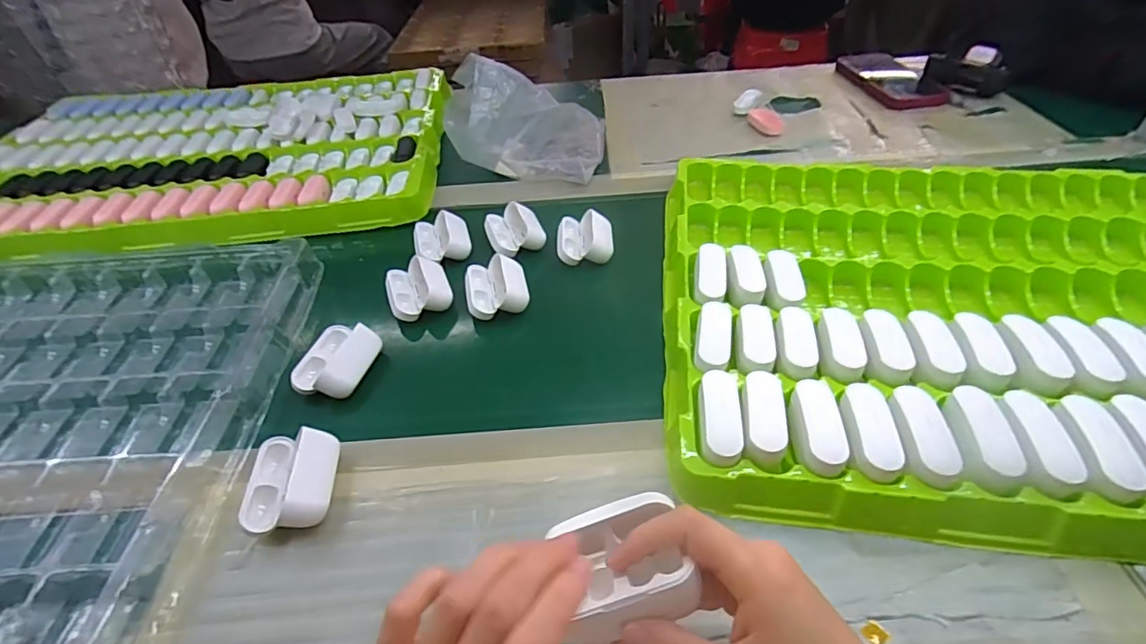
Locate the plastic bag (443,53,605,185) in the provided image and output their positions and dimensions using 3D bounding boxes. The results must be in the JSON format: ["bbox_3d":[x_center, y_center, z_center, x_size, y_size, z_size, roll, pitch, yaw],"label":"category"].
[{"bbox_3d":[-0.057,-0.233,0.594,0.179,0.101,0.113,-5,46,0],"label":"plastic bag"}]

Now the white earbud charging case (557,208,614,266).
[{"bbox_3d":[0.012,-0.083,0.522,0.053,0.023,0.058,-3,46,2],"label":"white earbud charging case"}]

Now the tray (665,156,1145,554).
[{"bbox_3d":[0.373,-0.031,0.416,0.591,0.035,0.421,2,47,6],"label":"tray"}]

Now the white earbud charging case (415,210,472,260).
[{"bbox_3d":[-0.132,-0.087,0.533,0.053,0.024,0.059,-16,47,-10],"label":"white earbud charging case"}]

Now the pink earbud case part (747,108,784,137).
[{"bbox_3d":[0.248,-0.257,0.681,0.031,0.013,0.060,-17,48,-12],"label":"pink earbud case part"}]

